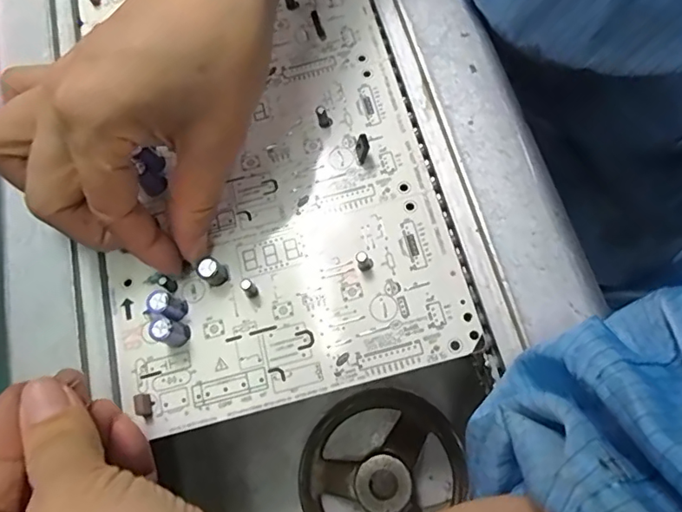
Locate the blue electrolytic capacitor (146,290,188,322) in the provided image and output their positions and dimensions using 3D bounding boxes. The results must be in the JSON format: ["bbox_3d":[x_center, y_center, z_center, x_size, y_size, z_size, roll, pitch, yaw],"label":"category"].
[{"bbox_3d":[-0.075,0.021,0.226,0.010,0.020,0.011,-2,72,5],"label":"blue electrolytic capacitor"}]

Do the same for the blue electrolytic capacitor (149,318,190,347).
[{"bbox_3d":[-0.073,0.032,0.223,0.010,0.019,0.011,-2,72,5],"label":"blue electrolytic capacitor"}]

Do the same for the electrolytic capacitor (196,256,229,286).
[{"bbox_3d":[-0.057,0.007,0.233,0.009,0.015,0.010,-15,72,12],"label":"electrolytic capacitor"}]

